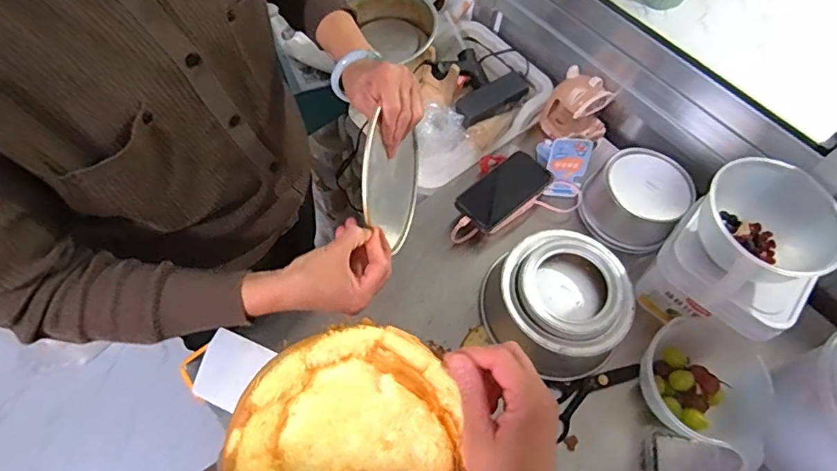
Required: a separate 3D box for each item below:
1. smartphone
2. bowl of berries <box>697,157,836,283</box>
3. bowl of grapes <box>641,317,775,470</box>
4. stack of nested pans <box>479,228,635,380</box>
[{"bbox_3d":[0.139,-0.071,0.819,0.150,0.014,0.076,-38,86,-6],"label":"smartphone"},{"bbox_3d":[0.413,-0.009,0.614,0.135,0.076,0.147,2,61,-3],"label":"bowl of berries"},{"bbox_3d":[0.359,0.200,0.655,0.159,0.075,0.167,2,61,-3],"label":"bowl of grapes"},{"bbox_3d":[0.197,0.089,0.713,0.193,0.097,0.167,38,65,16],"label":"stack of nested pans"}]

